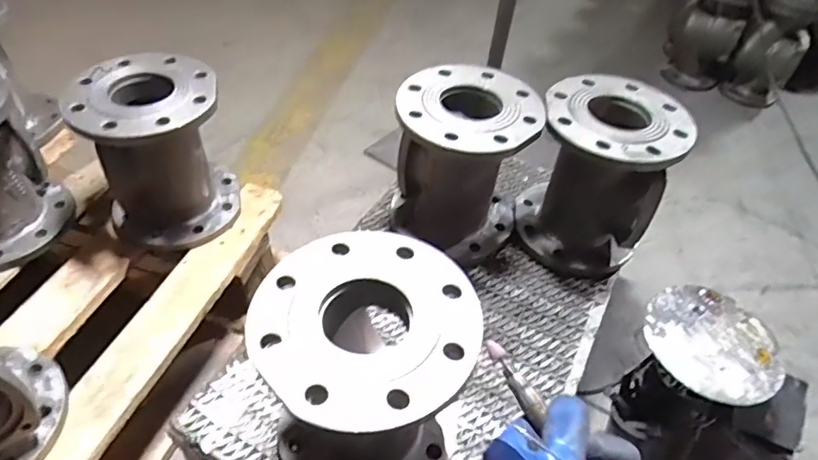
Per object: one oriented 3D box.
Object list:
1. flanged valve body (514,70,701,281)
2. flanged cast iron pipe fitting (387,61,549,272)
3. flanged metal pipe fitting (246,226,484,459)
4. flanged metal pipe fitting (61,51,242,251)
[{"bbox_3d":[0.269,-0.068,0.788,0.187,0.258,0.196,21,47,13],"label":"flanged valve body"},{"bbox_3d":[0.077,-0.090,0.777,0.197,0.230,0.190,8,46,1],"label":"flanged cast iron pipe fitting"},{"bbox_3d":[-0.043,0.146,0.522,0.184,0.220,0.191,3,46,-4],"label":"flanged metal pipe fitting"},{"bbox_3d":[-0.366,-0.112,0.781,0.182,0.233,0.175,-17,50,-22],"label":"flanged metal pipe fitting"}]

